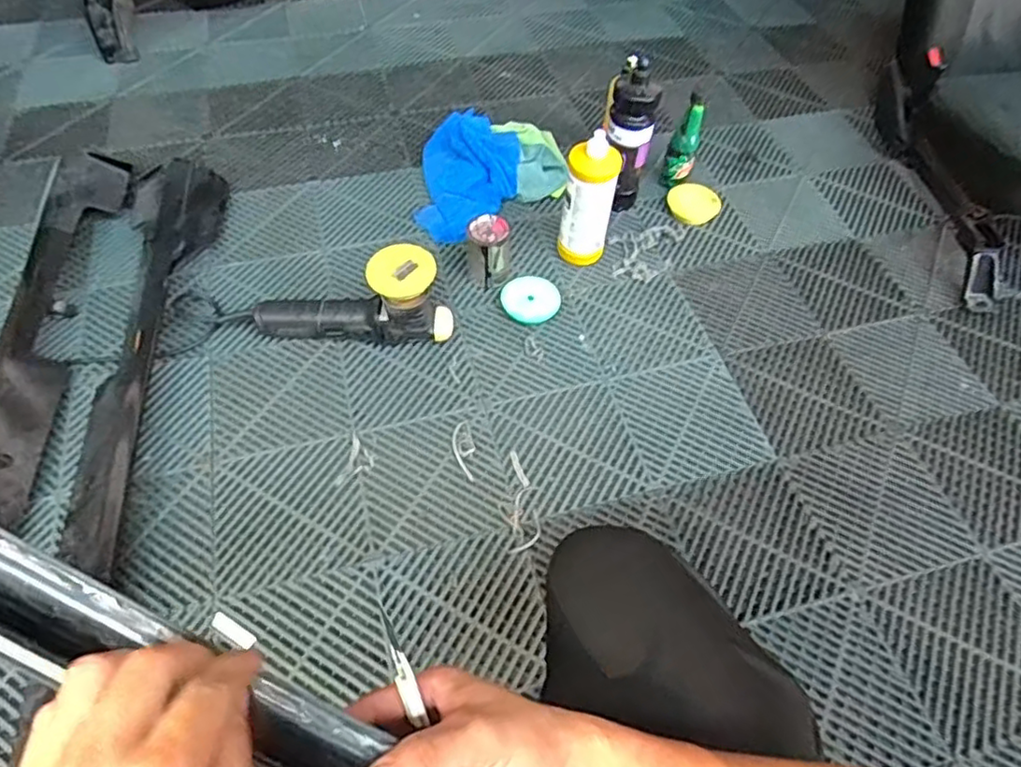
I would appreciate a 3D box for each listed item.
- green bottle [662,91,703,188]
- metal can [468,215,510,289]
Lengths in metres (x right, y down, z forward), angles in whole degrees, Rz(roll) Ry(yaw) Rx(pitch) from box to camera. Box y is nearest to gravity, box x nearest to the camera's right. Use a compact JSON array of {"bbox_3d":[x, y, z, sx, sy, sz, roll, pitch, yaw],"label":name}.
[{"bbox_3d":[0.330,-0.451,1.217,0.057,0.168,0.057,16,57,8],"label":"green bottle"},{"bbox_3d":[-0.034,-0.226,1.097,0.069,0.102,0.073,1,56,-2],"label":"metal can"}]

